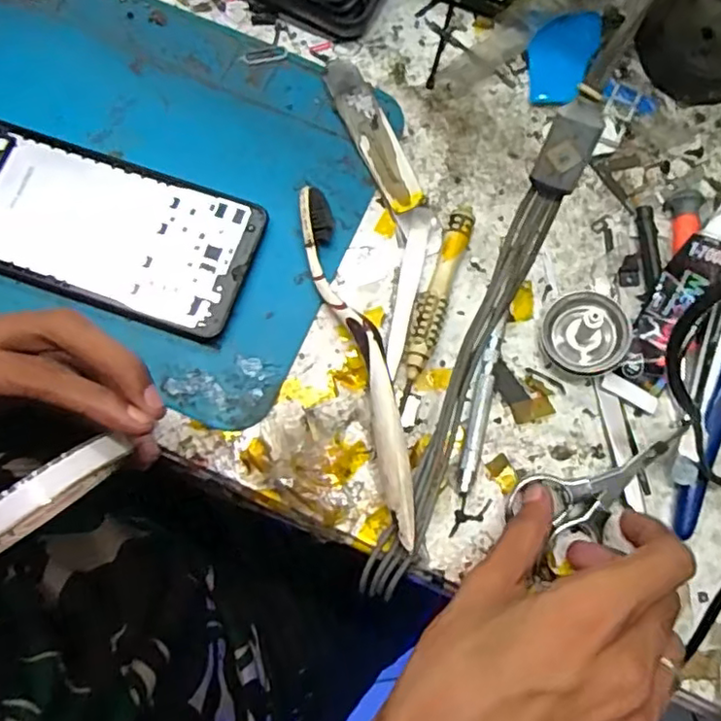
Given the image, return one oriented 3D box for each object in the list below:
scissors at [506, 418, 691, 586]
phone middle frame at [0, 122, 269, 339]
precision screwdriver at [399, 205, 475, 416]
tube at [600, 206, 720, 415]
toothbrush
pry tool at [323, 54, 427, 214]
[{"bbox_3d":[0.114,0.057,0.292,0.095,0.007,0.038,-32,80,-2],"label":"scissors"},{"bbox_3d":[-0.136,-0.068,0.318,0.164,0.007,0.076,19,78,3],"label":"phone middle frame"},{"bbox_3d":[0.036,-0.026,0.309,0.014,0.014,0.104,19,78,3],"label":"precision screwdriver"},{"bbox_3d":[0.154,-0.028,0.303,0.028,0.011,0.107,26,94,5],"label":"tube"},{"bbox_3d":[0.000,-0.002,0.297,0.019,0.024,0.176,-18,79,-5],"label":"toothbrush"},{"bbox_3d":[0.006,-0.120,0.333,0.020,0.008,0.092,-26,80,-6],"label":"pry tool"}]

